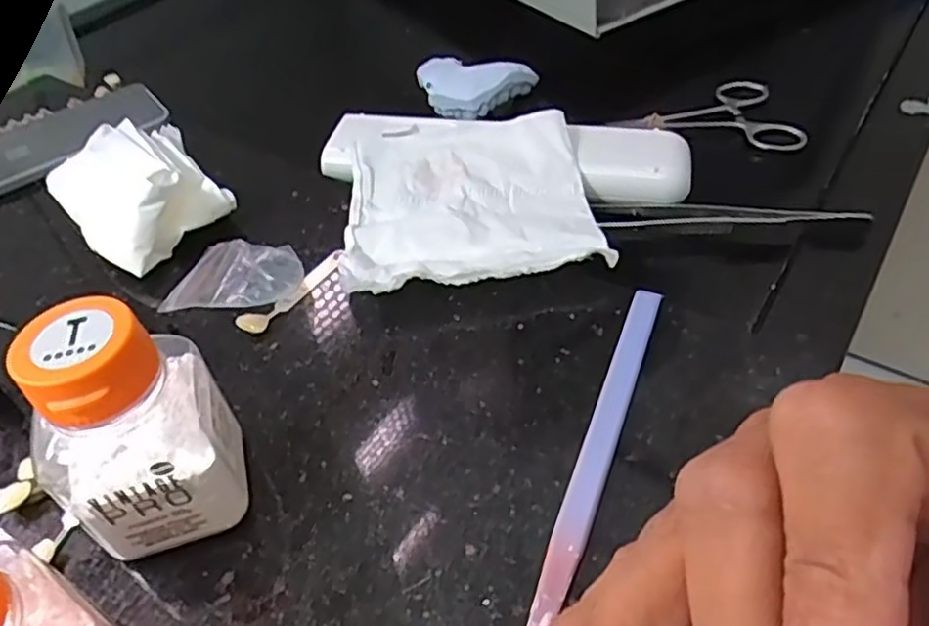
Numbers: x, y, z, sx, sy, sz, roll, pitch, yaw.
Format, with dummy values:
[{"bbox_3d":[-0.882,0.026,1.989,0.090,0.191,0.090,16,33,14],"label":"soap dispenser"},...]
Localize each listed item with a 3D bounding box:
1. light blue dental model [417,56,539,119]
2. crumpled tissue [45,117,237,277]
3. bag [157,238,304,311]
[{"bbox_3d":[0.004,-0.131,0.394,0.065,0.019,0.040,9,48,15],"label":"light blue dental model"},{"bbox_3d":[-0.146,-0.059,0.304,0.060,0.033,0.089,-34,52,-24],"label":"crumpled tissue"},{"bbox_3d":[-0.091,-0.013,0.267,0.052,0.016,0.027,-8,46,-1],"label":"bag"}]

